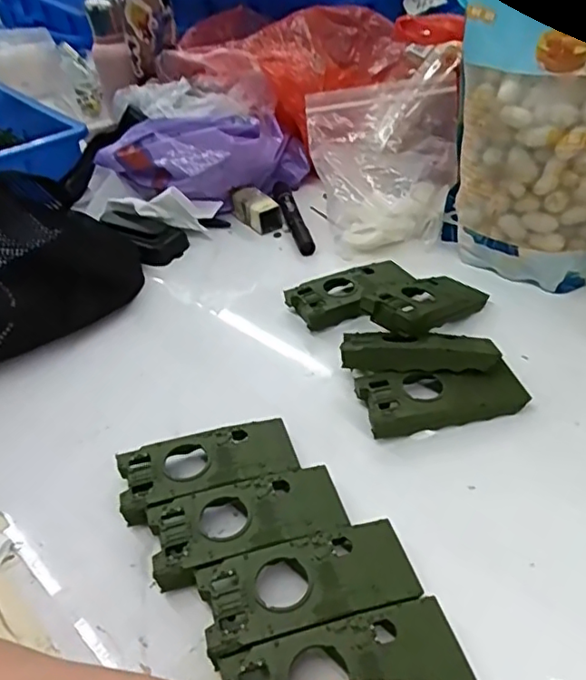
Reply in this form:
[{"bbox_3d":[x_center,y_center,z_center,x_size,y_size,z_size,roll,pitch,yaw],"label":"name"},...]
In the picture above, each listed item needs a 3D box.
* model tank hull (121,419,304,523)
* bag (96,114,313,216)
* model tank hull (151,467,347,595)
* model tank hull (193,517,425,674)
[{"bbox_3d":[-0.051,0.078,0.362,0.103,0.018,0.046,-16,39,-10],"label":"model tank hull"},{"bbox_3d":[-0.088,-0.191,0.628,0.216,0.085,0.090,-16,39,-10],"label":"bag"},{"bbox_3d":[-0.025,0.101,0.330,0.103,0.018,0.047,-15,39,-10],"label":"model tank hull"},{"bbox_3d":[0.008,0.123,0.296,0.103,0.016,0.046,-14,39,-9],"label":"model tank hull"}]

